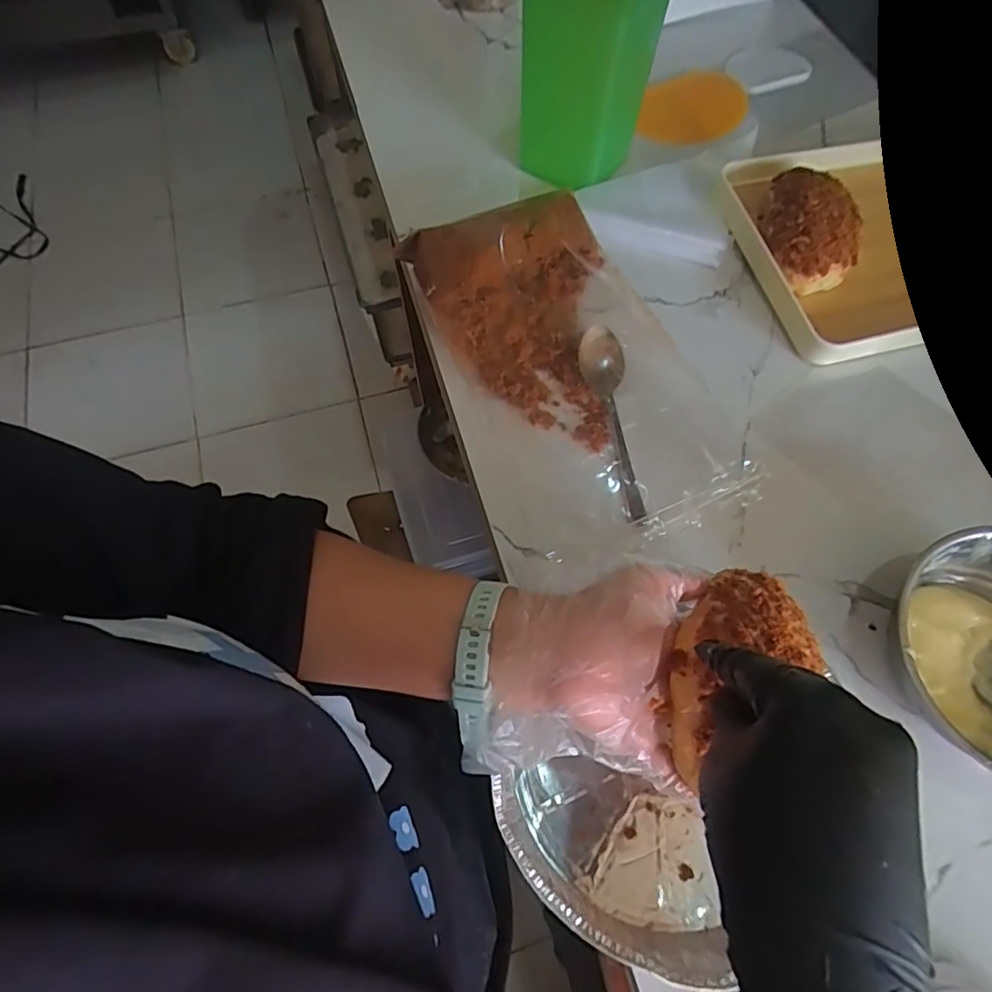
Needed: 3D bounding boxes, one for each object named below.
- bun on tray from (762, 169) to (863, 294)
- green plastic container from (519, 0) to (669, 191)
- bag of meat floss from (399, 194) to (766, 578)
[{"bbox_3d":[0.289,-0.248,0.527,0.082,0.045,0.127,-4,66,-3],"label":"bun on tray"},{"bbox_3d":[0.079,-0.393,0.502,0.108,0.202,0.093,29,68,11],"label":"green plastic container"},{"bbox_3d":[0.064,-0.103,0.452,0.200,0.066,0.302,-16,67,-9],"label":"bag of meat floss"}]

